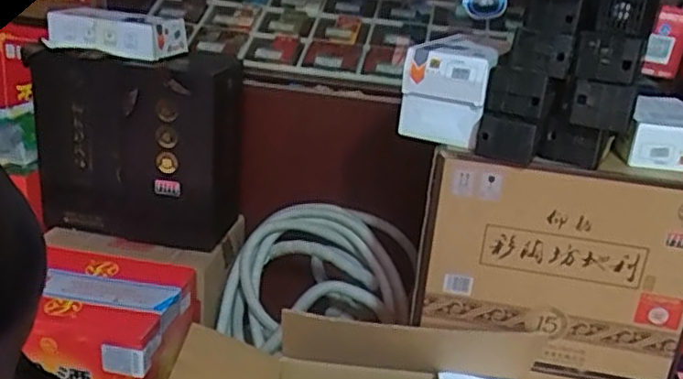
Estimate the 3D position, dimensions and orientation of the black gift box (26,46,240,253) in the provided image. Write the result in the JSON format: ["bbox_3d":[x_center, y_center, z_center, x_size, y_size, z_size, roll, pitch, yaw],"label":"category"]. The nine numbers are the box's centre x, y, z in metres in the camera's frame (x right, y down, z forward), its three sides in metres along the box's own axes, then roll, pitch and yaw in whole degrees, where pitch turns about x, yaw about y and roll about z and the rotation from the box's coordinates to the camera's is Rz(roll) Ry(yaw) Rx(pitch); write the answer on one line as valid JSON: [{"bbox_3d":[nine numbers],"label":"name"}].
[{"bbox_3d":[-0.387,-0.088,1.291,0.366,0.335,0.174,7,21,4],"label":"black gift box"}]

